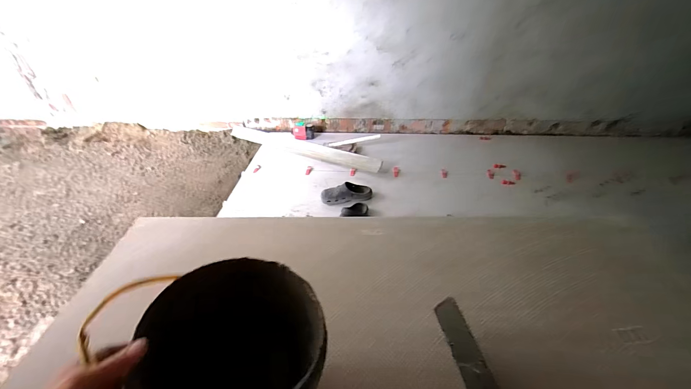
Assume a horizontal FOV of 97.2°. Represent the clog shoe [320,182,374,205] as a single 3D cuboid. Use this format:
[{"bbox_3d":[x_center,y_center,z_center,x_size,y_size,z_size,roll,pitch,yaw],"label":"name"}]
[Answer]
[{"bbox_3d":[0.009,-0.001,1.556,0.258,0.079,0.086,-8,38,-6],"label":"clog shoe"}]

